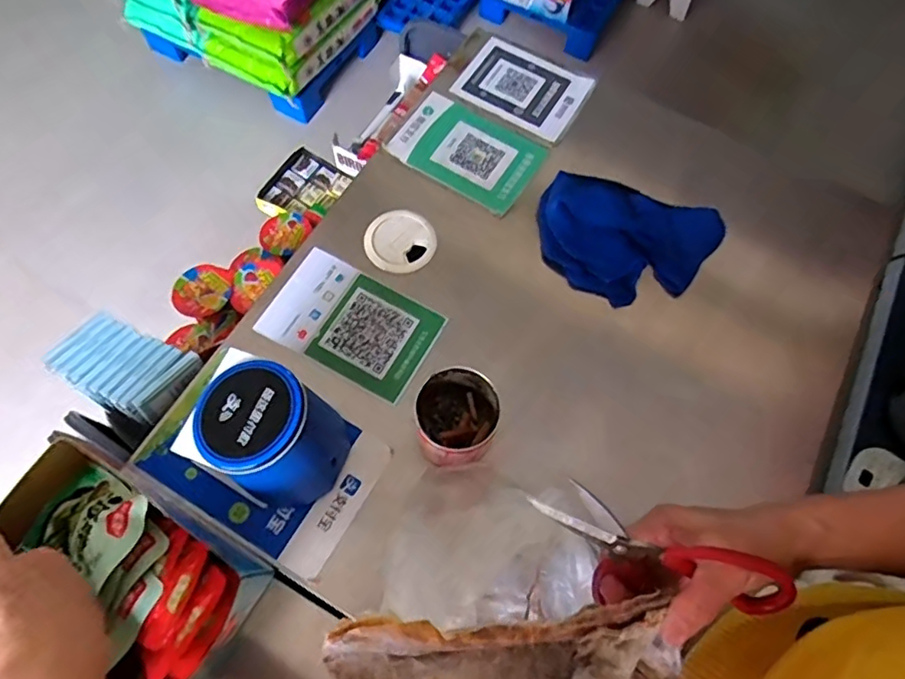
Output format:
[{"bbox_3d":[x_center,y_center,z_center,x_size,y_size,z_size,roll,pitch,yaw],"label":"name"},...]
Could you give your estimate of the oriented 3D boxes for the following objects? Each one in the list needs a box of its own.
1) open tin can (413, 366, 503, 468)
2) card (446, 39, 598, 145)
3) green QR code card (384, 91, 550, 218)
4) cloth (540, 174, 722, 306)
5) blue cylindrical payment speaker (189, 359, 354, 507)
[{"bbox_3d":[0.001,0.060,0.451,0.066,0.065,0.069,1,68,-2],"label":"open tin can"},{"bbox_3d":[0.079,-0.284,0.638,0.133,0.010,0.107,30,71,8],"label":"card"},{"bbox_3d":[0.015,-0.200,0.598,0.146,0.009,0.100,31,67,8],"label":"green QR code card"},{"bbox_3d":[0.169,-0.095,0.547,0.174,0.033,0.121,19,68,6],"label":"cloth"},{"bbox_3d":[-0.124,0.068,0.414,0.079,0.113,0.080,1,68,-2],"label":"blue cylindrical payment speaker"}]

